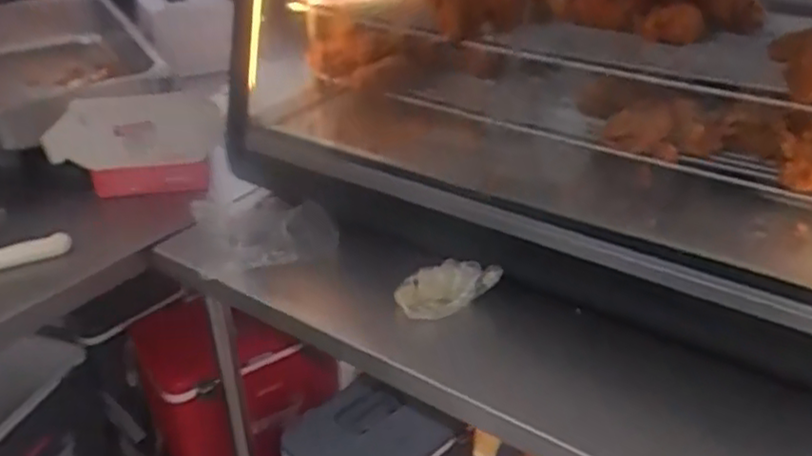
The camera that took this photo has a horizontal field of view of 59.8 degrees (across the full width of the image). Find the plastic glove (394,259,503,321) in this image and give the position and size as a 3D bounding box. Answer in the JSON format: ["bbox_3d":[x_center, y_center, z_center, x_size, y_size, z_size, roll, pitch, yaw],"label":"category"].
[{"bbox_3d":[0.051,0.076,0.924,0.131,0.055,0.073,-8,32,-11],"label":"plastic glove"}]

